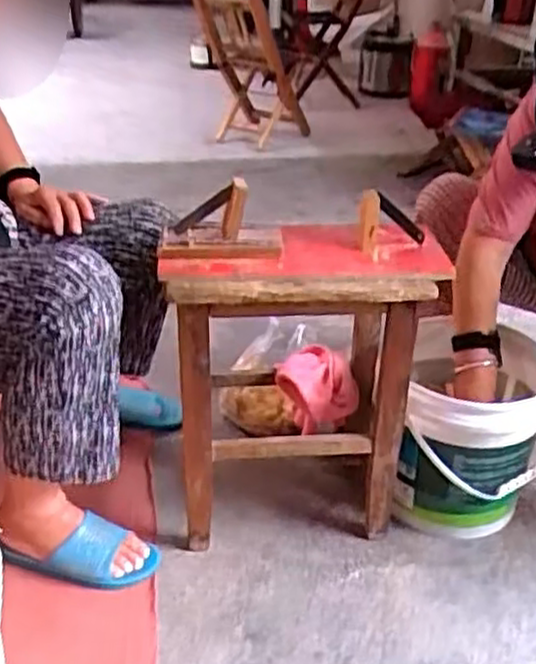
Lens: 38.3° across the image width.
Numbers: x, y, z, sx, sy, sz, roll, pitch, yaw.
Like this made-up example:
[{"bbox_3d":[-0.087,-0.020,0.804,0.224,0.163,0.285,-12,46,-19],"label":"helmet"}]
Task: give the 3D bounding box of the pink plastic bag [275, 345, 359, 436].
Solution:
[{"bbox_3d":[0.079,0.099,1.228,0.129,0.097,0.091,7,30,9],"label":"pink plastic bag"}]

